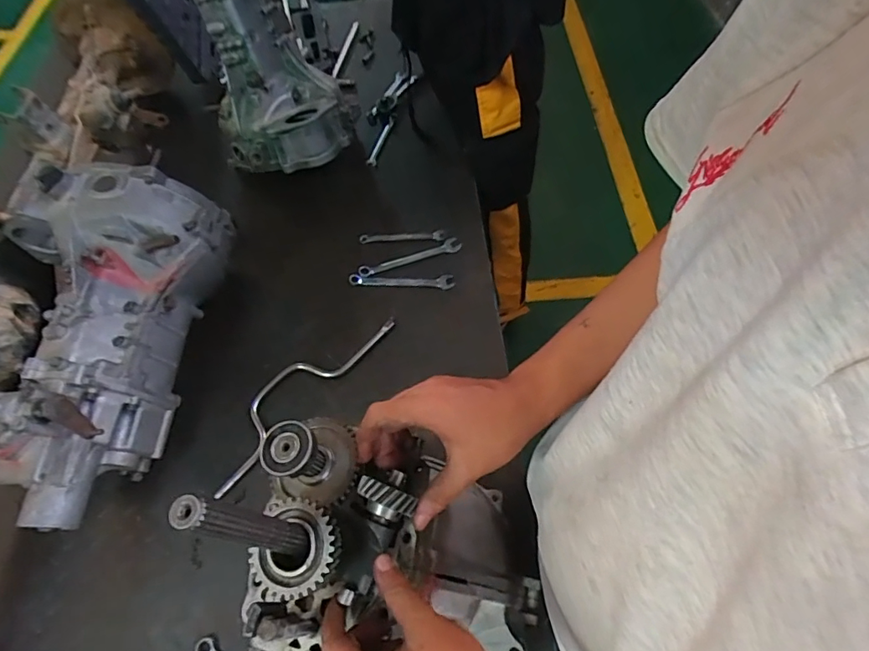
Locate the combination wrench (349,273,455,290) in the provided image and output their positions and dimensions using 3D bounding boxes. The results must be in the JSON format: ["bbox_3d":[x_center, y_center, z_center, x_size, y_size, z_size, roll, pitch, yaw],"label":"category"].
[{"bbox_3d":[-0.060,-0.081,0.910,0.189,0.014,0.025,1,59,4],"label":"combination wrench"}]

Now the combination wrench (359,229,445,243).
[{"bbox_3d":[-0.063,-0.172,0.957,0.161,0.010,0.021,0,59,3],"label":"combination wrench"}]

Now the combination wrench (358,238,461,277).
[{"bbox_3d":[-0.046,-0.127,0.930,0.195,0.004,0.028,-19,60,-9],"label":"combination wrench"}]

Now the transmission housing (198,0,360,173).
[{"bbox_3d":[-0.337,-0.563,0.968,0.302,0.494,0.235,-30,21,-14],"label":"transmission housing"}]

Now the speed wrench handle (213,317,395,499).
[{"bbox_3d":[-0.221,0.098,0.805,0.082,0.020,0.367,35,67,22],"label":"speed wrench handle"}]

